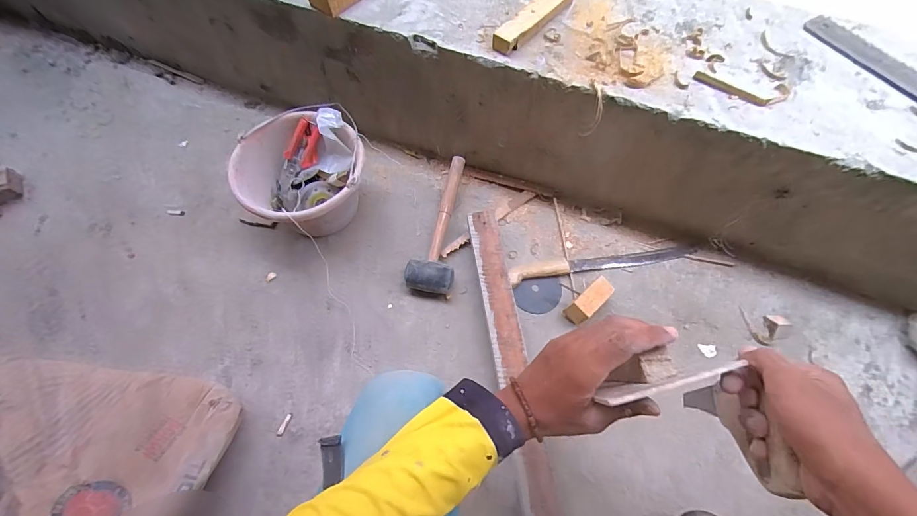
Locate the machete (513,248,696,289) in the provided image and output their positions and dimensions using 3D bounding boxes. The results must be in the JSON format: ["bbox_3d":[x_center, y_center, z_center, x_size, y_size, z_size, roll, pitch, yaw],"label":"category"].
[{"bbox_3d":[0.296,0.007,0.786,0.394,0.027,0.043,-11,66,-5],"label":"machete"}]

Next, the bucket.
[{"bbox_3d":[-0.301,-0.152,0.779,0.238,0.172,0.253,0,65,0],"label":"bucket"}]

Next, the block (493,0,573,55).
[{"bbox_3d":[0.136,-0.428,0.683,0.038,0.031,0.193,39,71,16],"label":"block"}]

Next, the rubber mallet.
[{"bbox_3d":[-0.033,-0.069,0.803,0.091,0.080,0.302,10,66,5],"label":"rubber mallet"}]

